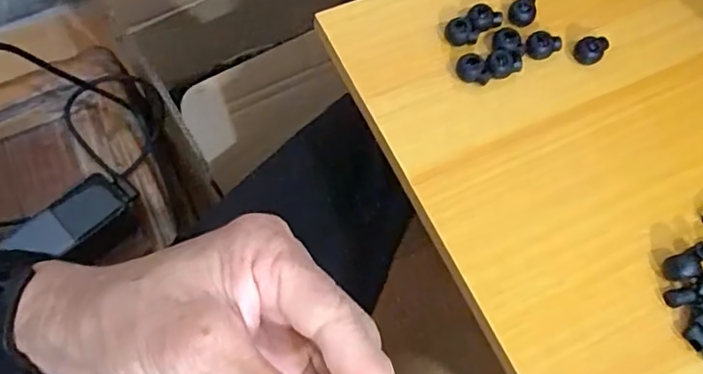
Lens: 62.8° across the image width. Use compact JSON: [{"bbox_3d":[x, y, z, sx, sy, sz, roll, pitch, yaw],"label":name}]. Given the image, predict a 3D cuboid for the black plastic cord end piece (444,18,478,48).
[{"bbox_3d":[0.071,-0.099,0.369,0.021,0.013,0.015,17,66,4],"label":"black plastic cord end piece"}]

